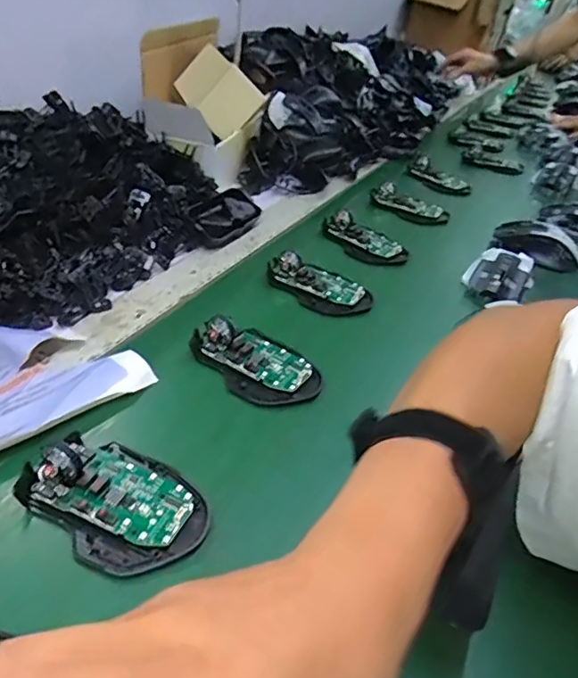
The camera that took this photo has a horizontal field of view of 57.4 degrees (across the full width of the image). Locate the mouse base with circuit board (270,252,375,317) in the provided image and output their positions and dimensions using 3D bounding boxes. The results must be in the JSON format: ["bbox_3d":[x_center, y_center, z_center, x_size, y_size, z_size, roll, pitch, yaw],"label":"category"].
[{"bbox_3d":[0.029,-0.063,0.542,0.111,0.028,0.064,29,44,29],"label":"mouse base with circuit board"}]

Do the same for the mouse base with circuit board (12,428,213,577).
[{"bbox_3d":[-0.104,0.088,0.313,0.109,0.034,0.070,25,43,25],"label":"mouse base with circuit board"}]

